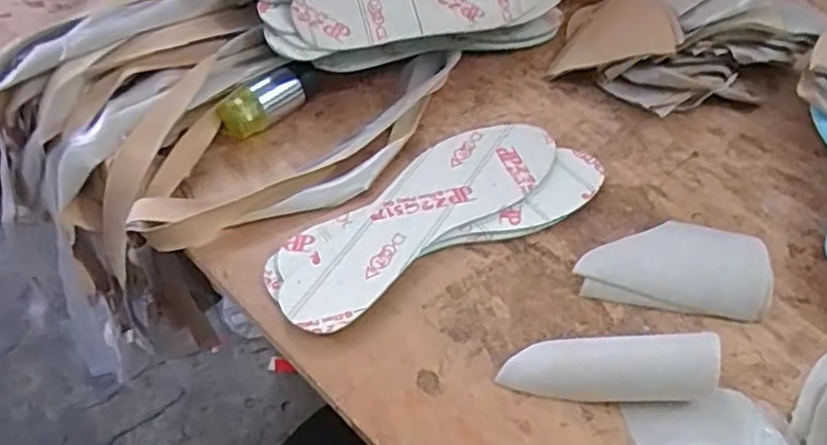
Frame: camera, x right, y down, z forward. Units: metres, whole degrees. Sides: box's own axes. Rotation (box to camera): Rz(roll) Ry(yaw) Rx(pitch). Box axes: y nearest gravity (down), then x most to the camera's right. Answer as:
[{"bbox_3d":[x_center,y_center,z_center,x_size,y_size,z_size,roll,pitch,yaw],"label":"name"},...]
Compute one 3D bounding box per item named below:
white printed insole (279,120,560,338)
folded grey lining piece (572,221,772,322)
[{"bbox_3d":[0.007,-0.007,0.441,0.224,0.011,0.072,-32,56,-26],"label":"white printed insole"},{"bbox_3d":[0.158,0.023,0.409,0.107,0.026,0.060,7,48,5],"label":"folded grey lining piece"}]

